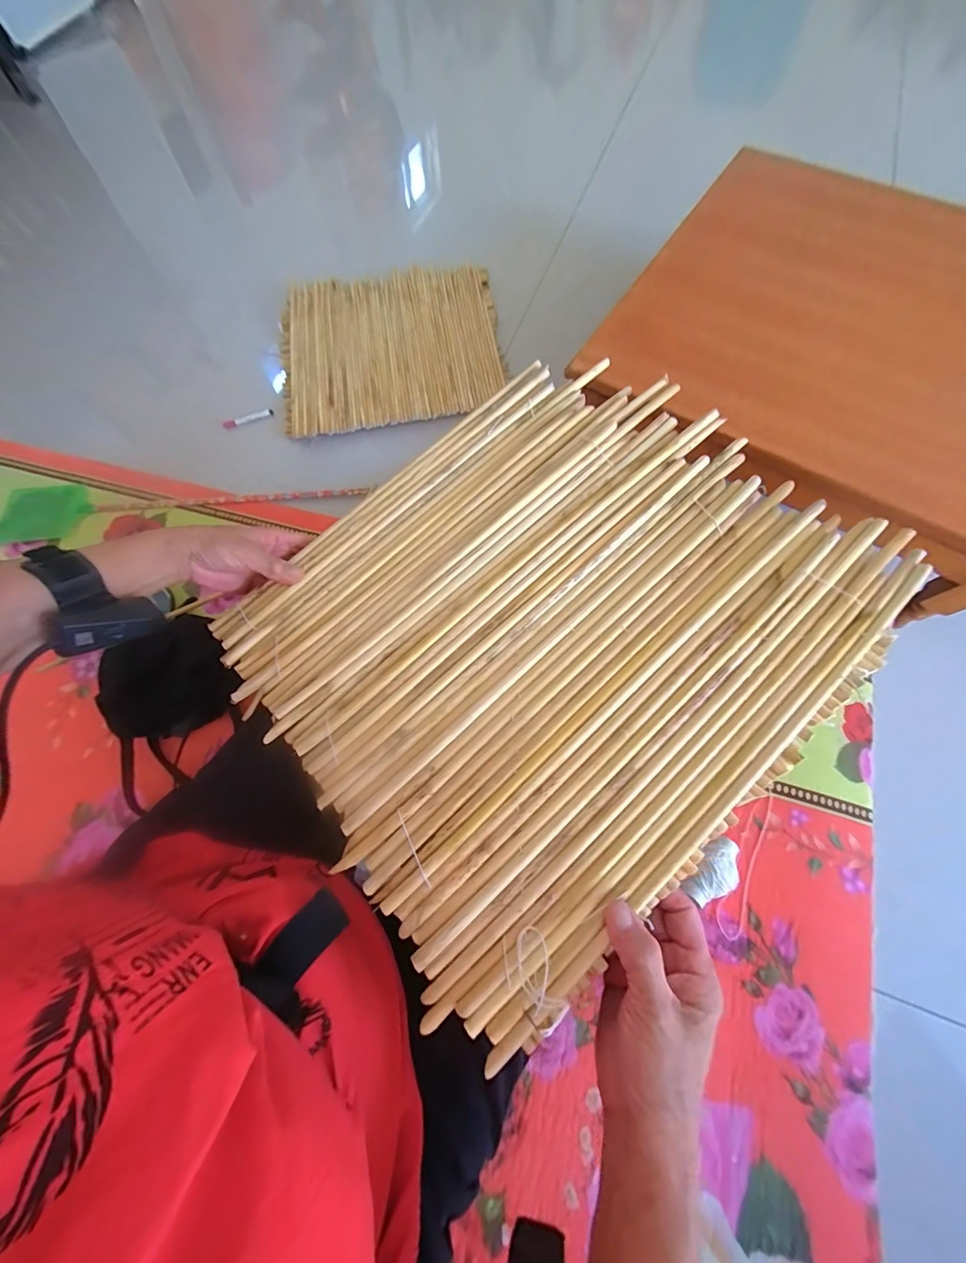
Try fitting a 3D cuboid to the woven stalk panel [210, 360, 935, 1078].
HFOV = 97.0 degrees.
[{"bbox_3d":[0.048,-0.024,0.393,0.500,0.009,0.447,-41,66,-8],"label":"woven stalk panel"}]

